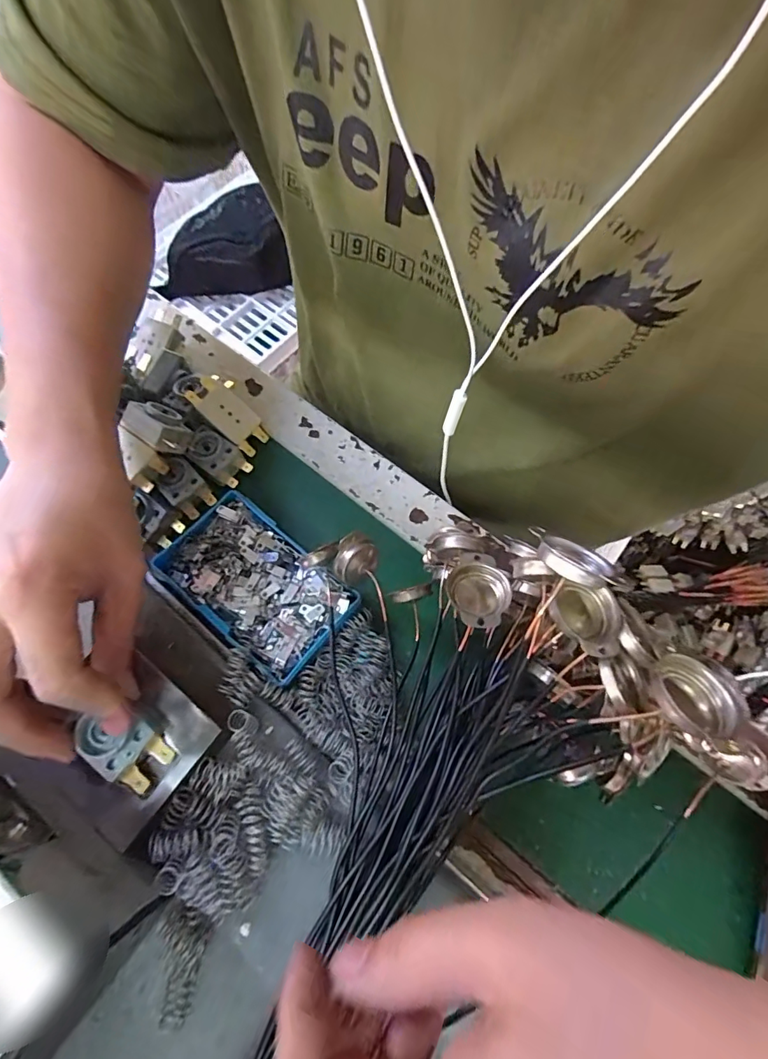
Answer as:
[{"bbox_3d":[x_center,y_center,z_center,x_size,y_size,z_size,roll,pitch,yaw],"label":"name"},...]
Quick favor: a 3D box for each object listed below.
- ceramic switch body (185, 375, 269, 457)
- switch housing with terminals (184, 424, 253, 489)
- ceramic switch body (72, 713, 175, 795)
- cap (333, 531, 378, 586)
[{"bbox_3d":[-0.111,-0.080,0.338,0.059,0.013,0.026,43,67,-17],"label":"ceramic switch body"},{"bbox_3d":[-0.118,-0.051,0.335,0.042,0.021,0.027,41,82,-29],"label":"switch housing with terminals"},{"bbox_3d":[-0.120,0.100,0.219,0.042,0.006,0.026,44,66,-11],"label":"ceramic switch body"},{"bbox_3d":[-0.015,0.016,0.248,0.020,0.018,0.024,13,69,7],"label":"cap"}]

